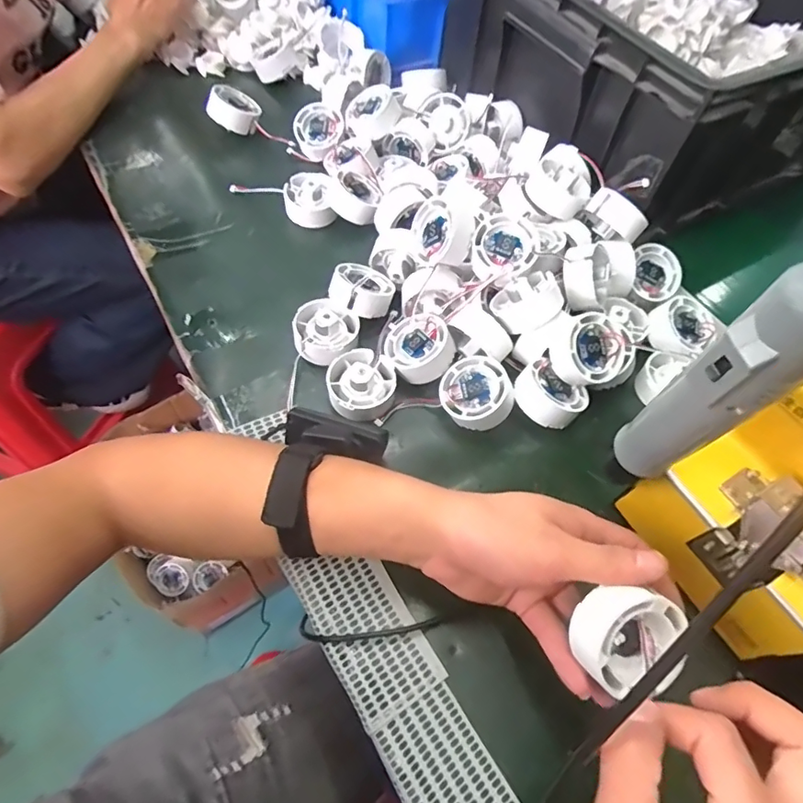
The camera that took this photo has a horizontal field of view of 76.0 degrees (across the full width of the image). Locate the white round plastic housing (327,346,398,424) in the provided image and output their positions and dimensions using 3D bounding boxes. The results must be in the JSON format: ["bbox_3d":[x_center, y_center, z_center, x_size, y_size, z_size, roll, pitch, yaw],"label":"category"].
[{"bbox_3d":[-0.032,-0.016,0.411,0.052,0.033,0.055,2,60,-3],"label":"white round plastic housing"}]

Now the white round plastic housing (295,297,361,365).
[{"bbox_3d":[-0.064,-0.062,0.437,0.053,0.031,0.057,2,60,-3],"label":"white round plastic housing"}]

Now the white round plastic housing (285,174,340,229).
[{"bbox_3d":[-0.093,-0.205,0.524,0.046,0.031,0.047,2,60,-3],"label":"white round plastic housing"}]

